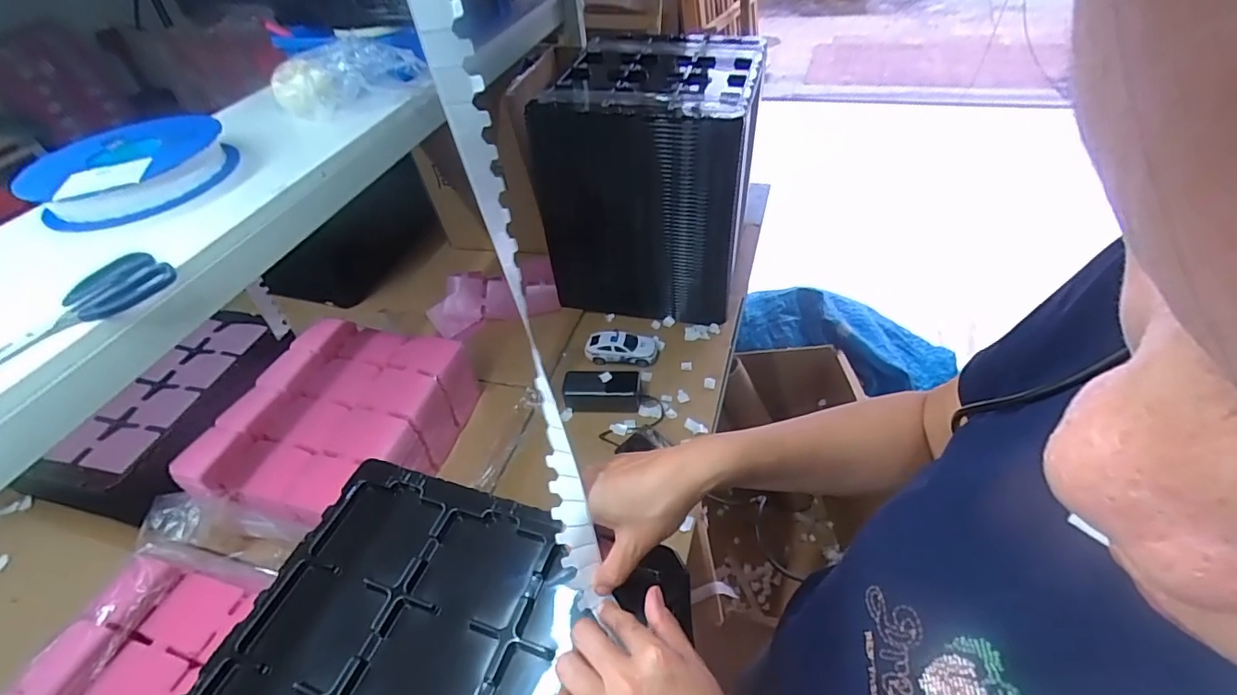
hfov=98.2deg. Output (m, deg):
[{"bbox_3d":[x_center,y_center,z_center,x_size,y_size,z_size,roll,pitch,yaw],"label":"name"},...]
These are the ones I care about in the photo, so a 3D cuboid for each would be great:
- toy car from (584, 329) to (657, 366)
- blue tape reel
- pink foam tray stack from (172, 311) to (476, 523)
[{"bbox_3d":[0.004,-0.002,0.981,0.128,0.044,0.055,1,46,8],"label":"toy car"},{"bbox_3d":[-0.543,-0.201,0.608,0.158,0.051,0.174,-7,45,1],"label":"blue tape reel"},{"bbox_3d":[-0.427,0.124,0.836,0.279,0.127,0.319,10,48,16],"label":"pink foam tray stack"}]

